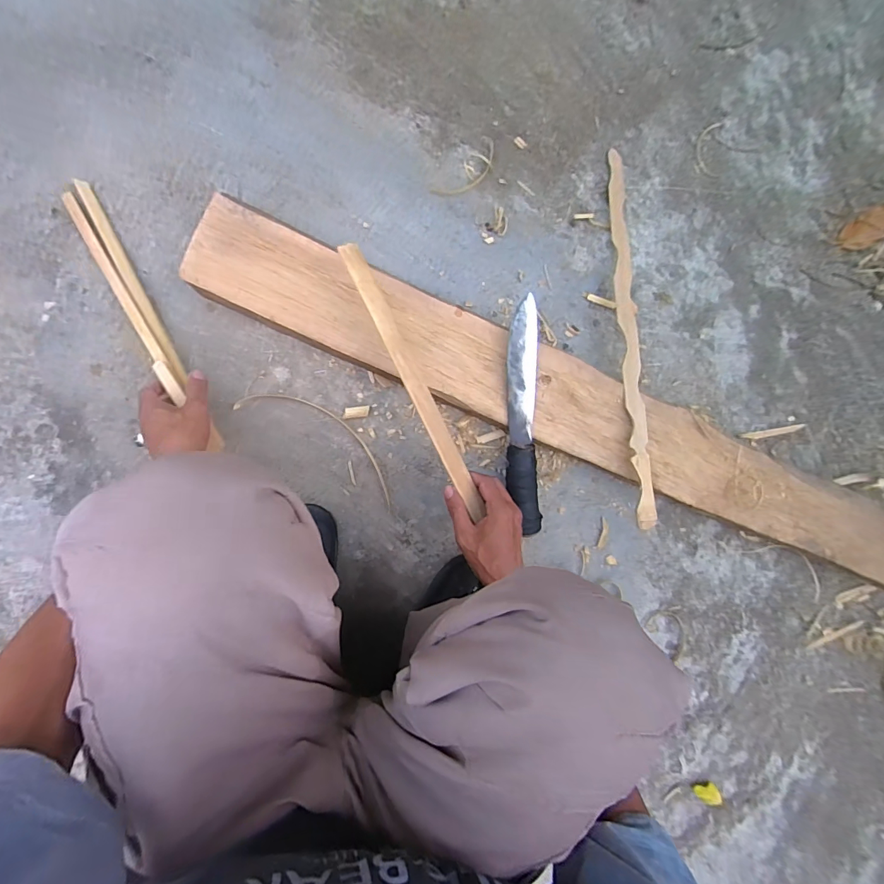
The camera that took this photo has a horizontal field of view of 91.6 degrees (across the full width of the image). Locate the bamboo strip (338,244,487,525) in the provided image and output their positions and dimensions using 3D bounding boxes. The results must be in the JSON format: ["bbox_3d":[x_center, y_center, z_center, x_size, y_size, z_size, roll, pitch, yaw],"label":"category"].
[{"bbox_3d":[-0.028,-0.060,0.490,0.024,0.015,0.328,-27,103,-5],"label":"bamboo strip"}]

